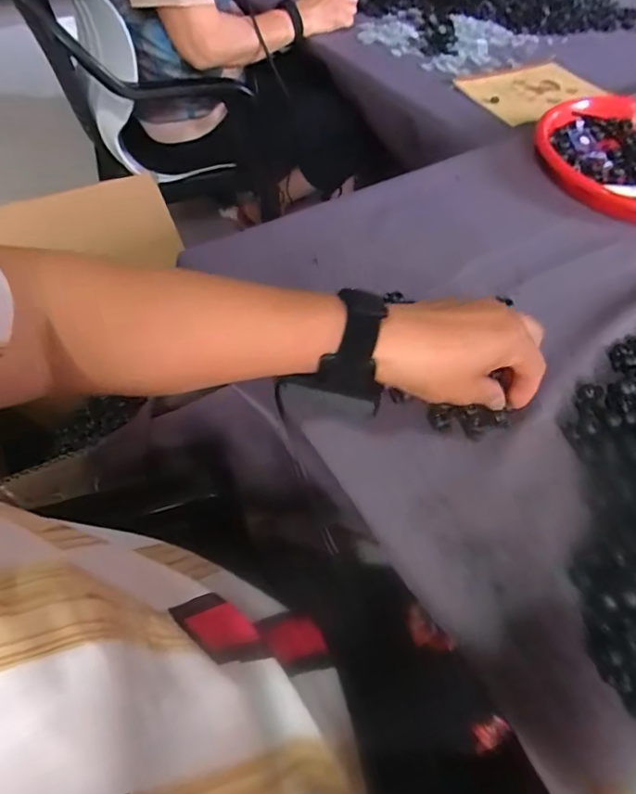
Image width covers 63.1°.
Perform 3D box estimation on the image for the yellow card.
[{"bbox_3d":[0.345,-0.502,0.842,0.241,0.011,0.133,-29,66,-25],"label":"yellow card"}]

